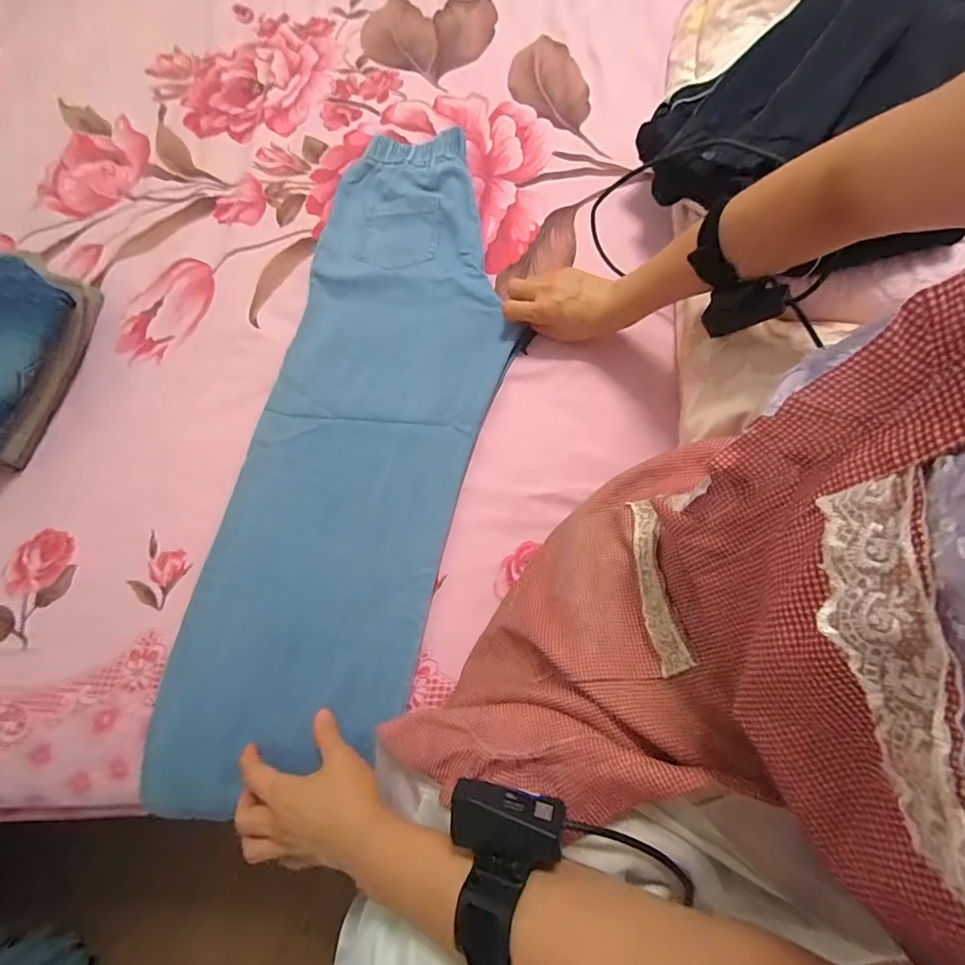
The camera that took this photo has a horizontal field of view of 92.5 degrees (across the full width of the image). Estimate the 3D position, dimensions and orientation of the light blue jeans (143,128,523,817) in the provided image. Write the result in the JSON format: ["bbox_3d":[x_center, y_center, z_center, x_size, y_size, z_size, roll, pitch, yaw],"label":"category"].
[{"bbox_3d":[-0.133,-0.087,0.554,0.271,0.043,0.826,9,70,6],"label":"light blue jeans"}]

